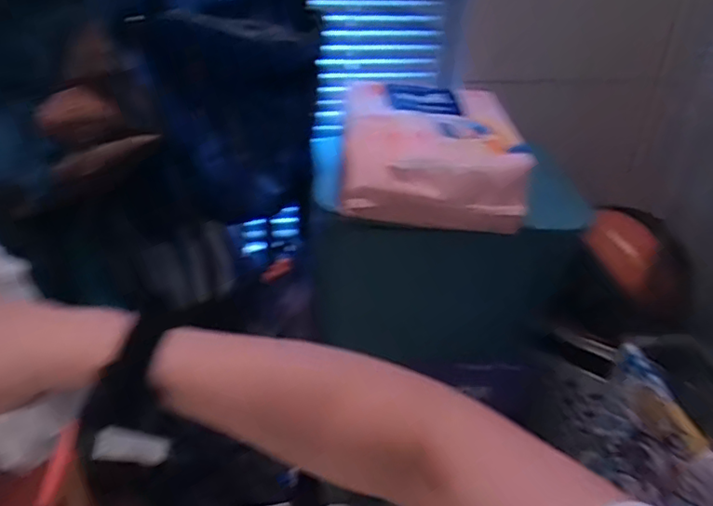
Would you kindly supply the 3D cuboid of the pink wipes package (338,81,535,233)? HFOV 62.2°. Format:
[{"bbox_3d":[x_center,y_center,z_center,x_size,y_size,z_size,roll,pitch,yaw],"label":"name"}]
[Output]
[{"bbox_3d":[0.089,-0.127,0.732,0.201,0.098,0.225,3,33,-2],"label":"pink wipes package"}]

